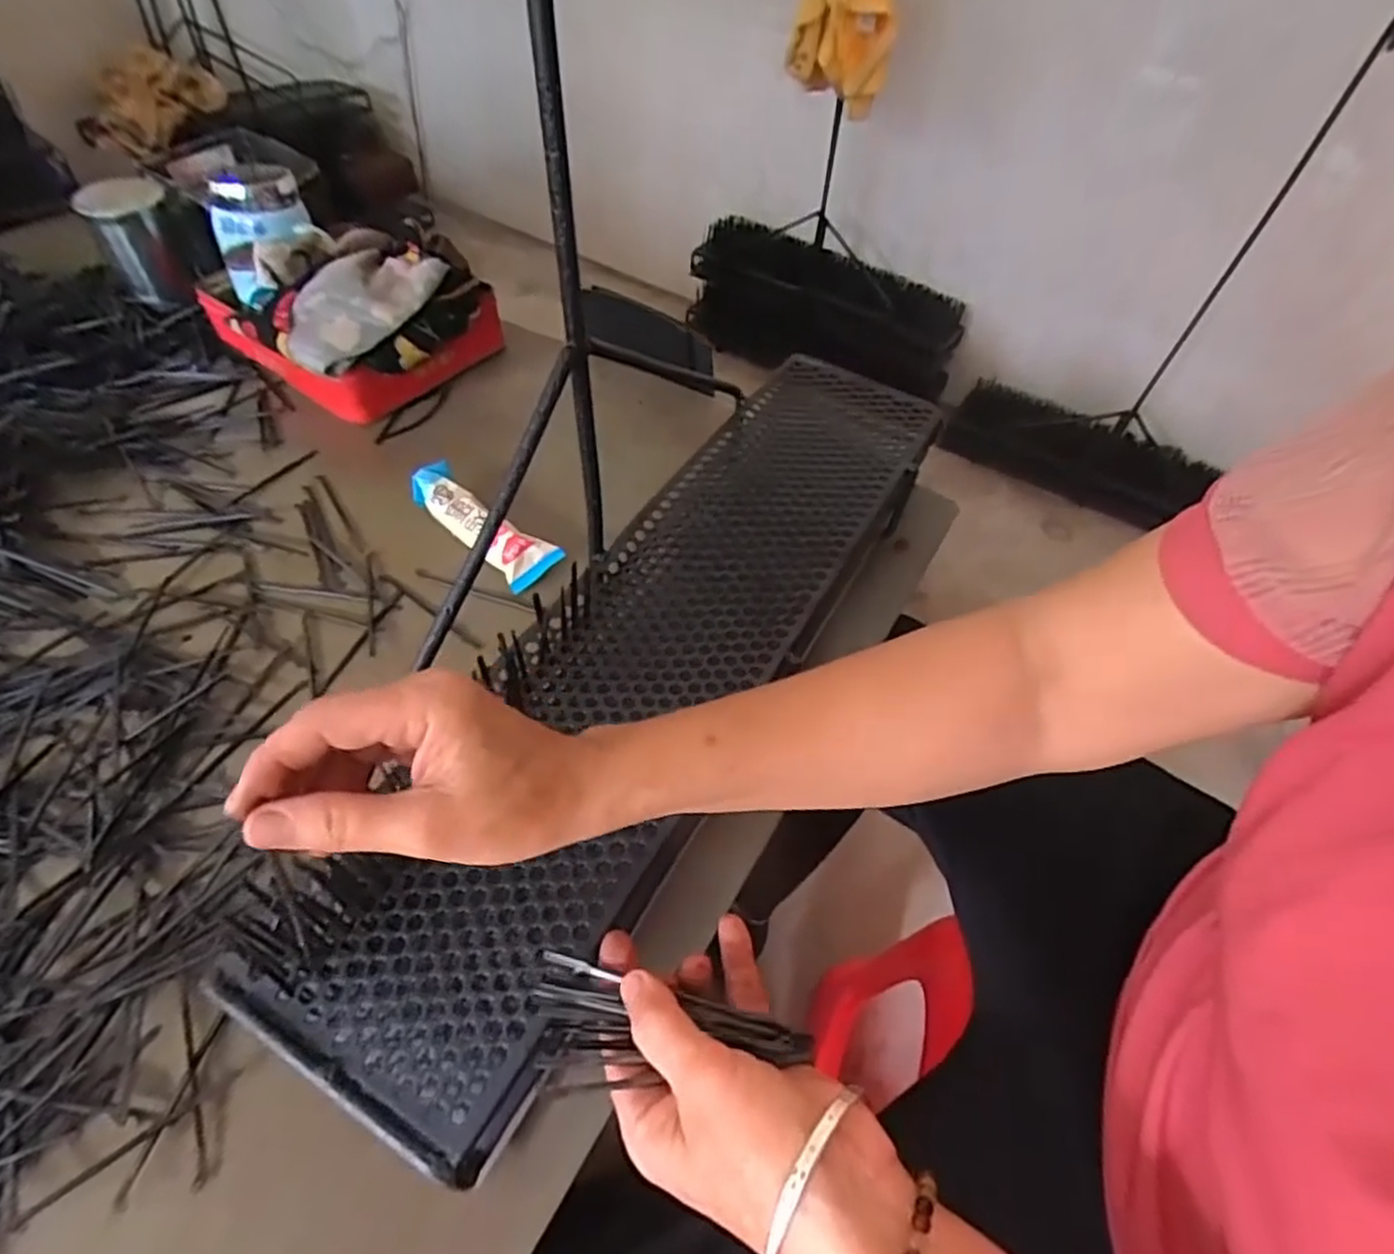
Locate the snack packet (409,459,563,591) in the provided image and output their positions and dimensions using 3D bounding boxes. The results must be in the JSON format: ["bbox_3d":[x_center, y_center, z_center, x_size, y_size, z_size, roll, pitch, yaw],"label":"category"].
[{"bbox_3d":[-0.170,-0.081,0.586,0.136,0.035,0.045,36,57,21],"label":"snack packet"}]

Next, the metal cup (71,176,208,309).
[{"bbox_3d":[-0.567,-0.399,0.755,0.075,0.087,0.091,-35,63,-28],"label":"metal cup"}]

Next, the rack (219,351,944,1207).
[{"bbox_3d":[-0.007,-0.011,0.469,0.155,0.018,0.599,26,54,14],"label":"rack"}]

